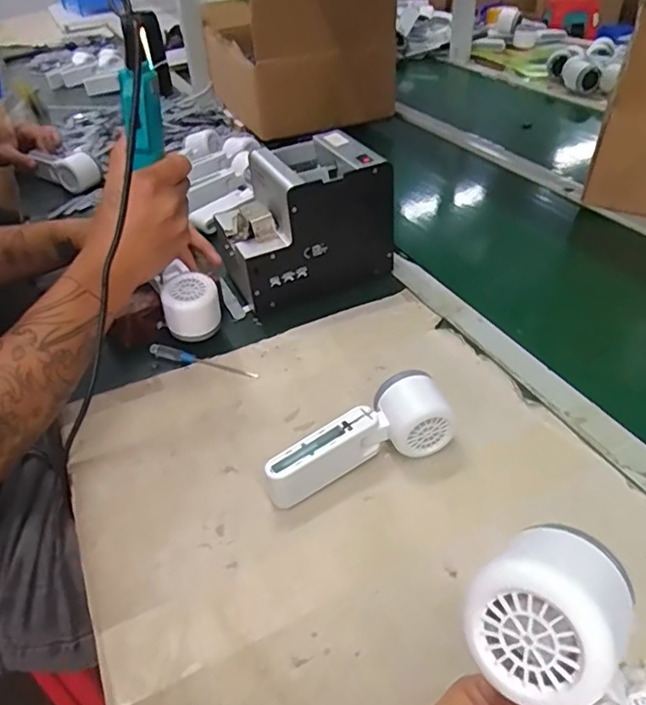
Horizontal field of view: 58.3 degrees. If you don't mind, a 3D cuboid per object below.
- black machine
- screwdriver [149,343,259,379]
[{"bbox_3d":[-0.031,-0.150,0.684,0.176,0.147,0.143,-27,44,-25],"label":"black machine"},{"bbox_3d":[-0.125,0.007,0.609,0.125,0.011,0.013,10,42,19],"label":"screwdriver"}]

